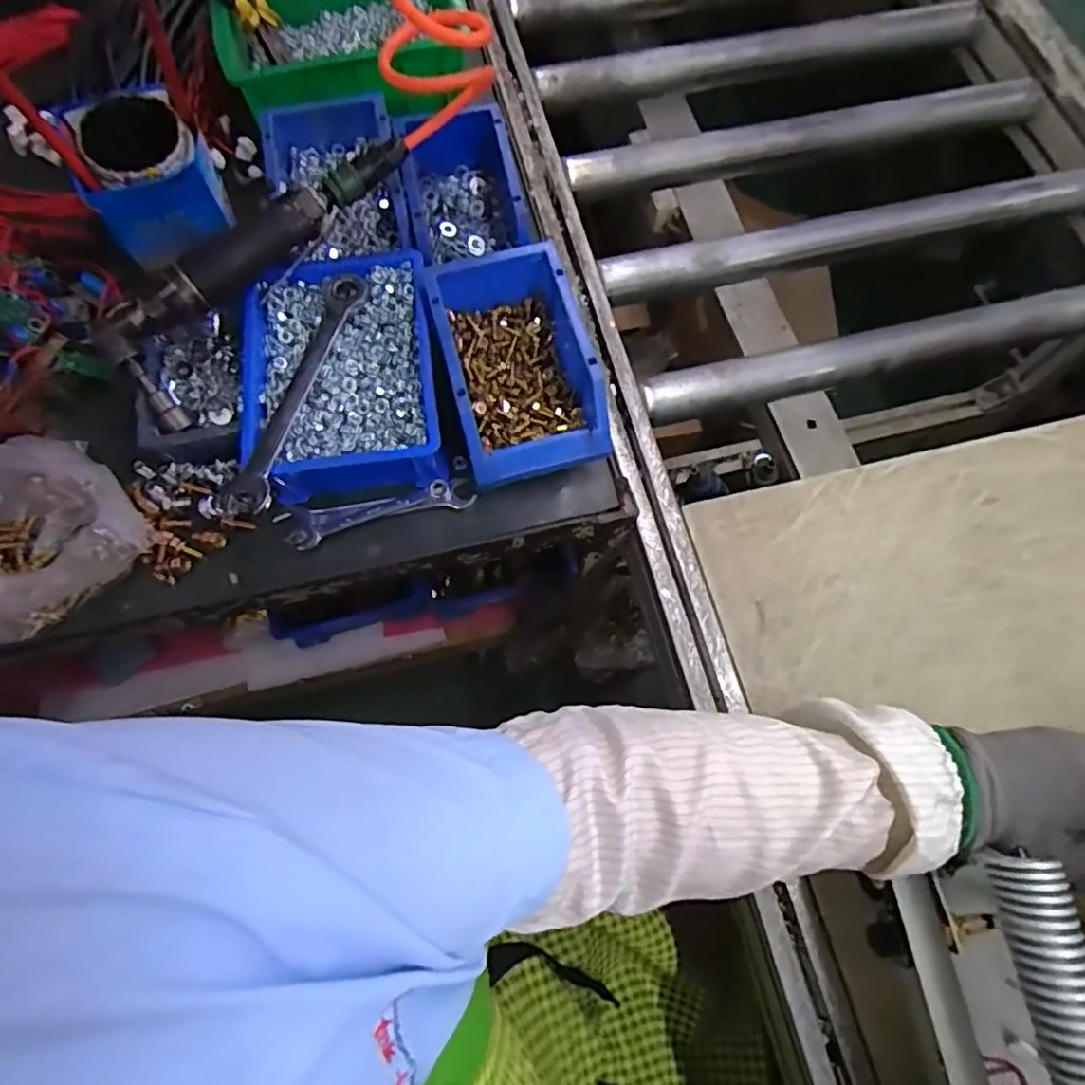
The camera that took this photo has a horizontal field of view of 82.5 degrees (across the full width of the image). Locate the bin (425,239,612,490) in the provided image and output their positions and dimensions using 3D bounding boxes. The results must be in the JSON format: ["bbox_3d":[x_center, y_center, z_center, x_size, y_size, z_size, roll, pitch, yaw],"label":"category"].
[{"bbox_3d":[-0.024,-0.145,0.516,0.113,0.083,0.186,-15,72,-6],"label":"bin"}]

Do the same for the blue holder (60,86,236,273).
[{"bbox_3d":[-0.329,-0.306,0.515,0.100,0.077,0.096,-35,75,-12],"label":"blue holder"}]

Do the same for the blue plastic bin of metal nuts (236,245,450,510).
[{"bbox_3d":[-0.161,-0.140,0.514,0.141,0.065,0.197,-7,71,-4],"label":"blue plastic bin of metal nuts"}]

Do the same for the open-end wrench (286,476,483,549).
[{"bbox_3d":[-0.132,-0.023,0.502,0.151,0.011,0.033,-12,71,-5],"label":"open-end wrench"}]

